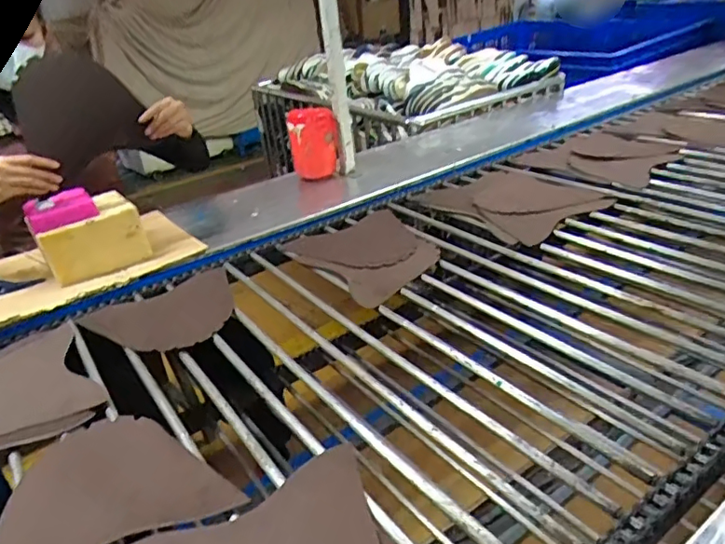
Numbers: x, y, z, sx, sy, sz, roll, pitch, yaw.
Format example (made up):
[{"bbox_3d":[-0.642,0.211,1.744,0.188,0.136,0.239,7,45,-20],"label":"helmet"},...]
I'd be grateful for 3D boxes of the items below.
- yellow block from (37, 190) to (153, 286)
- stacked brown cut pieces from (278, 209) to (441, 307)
[{"bbox_3d":[-0.507,-0.062,1.058,0.167,0.105,0.138,-22,33,-30],"label":"yellow block"},{"bbox_3d":[0.018,-0.045,1.066,0.238,0.014,0.323,-21,31,-25],"label":"stacked brown cut pieces"}]

